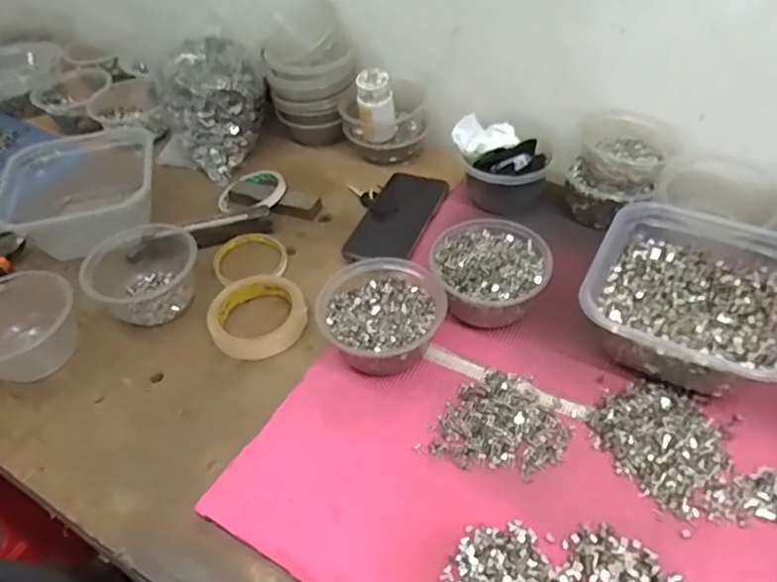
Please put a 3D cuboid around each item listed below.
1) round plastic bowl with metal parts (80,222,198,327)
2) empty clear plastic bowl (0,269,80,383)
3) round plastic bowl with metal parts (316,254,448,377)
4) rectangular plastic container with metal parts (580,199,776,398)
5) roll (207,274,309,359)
[{"bbox_3d":[-0.264,-0.025,0.652,0.110,0.064,0.112,-3,48,4],"label":"round plastic bowl with metal parts"},{"bbox_3d":[-0.364,0.035,0.604,0.106,0.052,0.108,-3,48,4],"label":"empty clear plastic bowl"},{"bbox_3d":[-0.005,0.024,0.574,0.112,0.056,0.116,-3,48,4],"label":"round plastic bowl with metal parts"},{"bbox_3d":[0.275,0.005,0.550,0.169,0.070,0.170,21,54,23],"label":"rectangular plastic container with metal parts"},{"bbox_3d":[-0.139,0.023,0.634,0.098,0.019,0.102,-3,48,4],"label":"roll"}]

